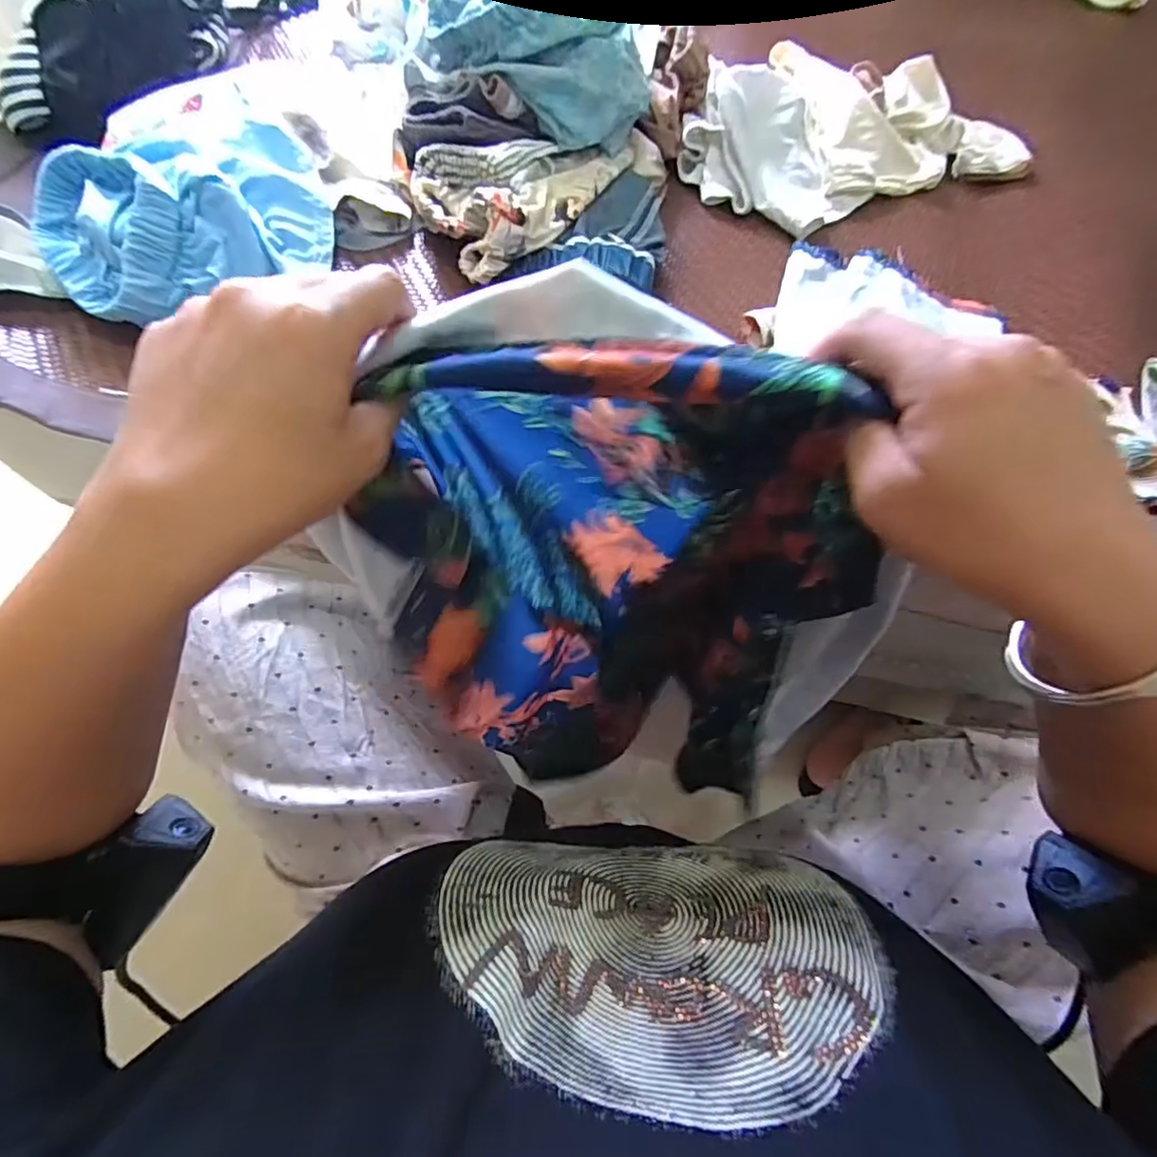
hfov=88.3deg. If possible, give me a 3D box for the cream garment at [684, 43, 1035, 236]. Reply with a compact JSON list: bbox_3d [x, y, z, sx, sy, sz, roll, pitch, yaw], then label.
[{"bbox_3d":[0.298,-0.516,0.656,0.379,0.055,0.291,-30,71,-16],"label":"cream garment"}]

